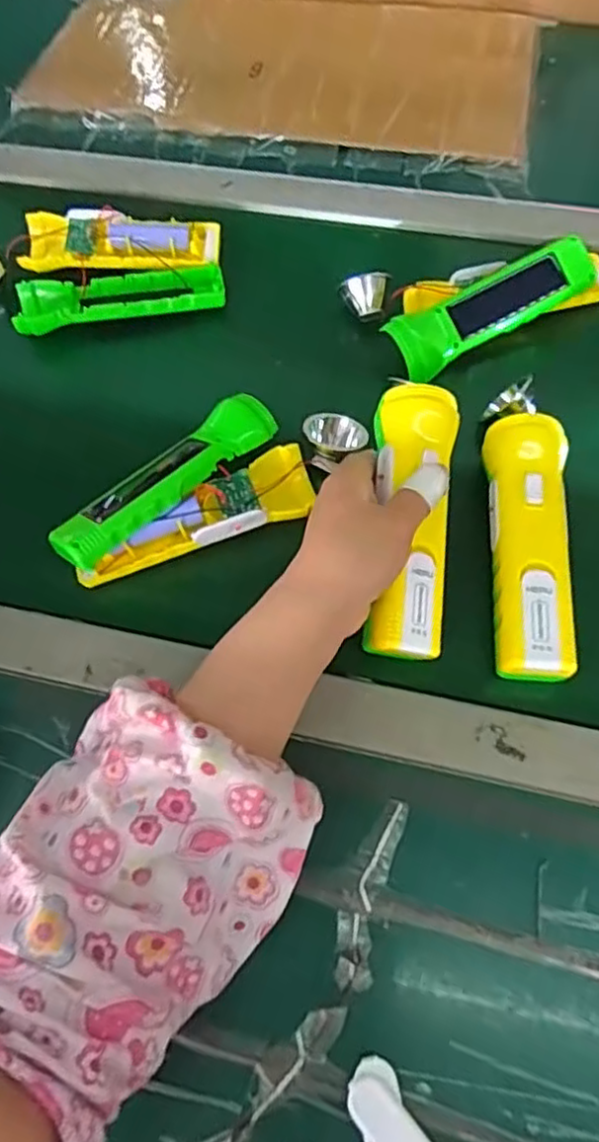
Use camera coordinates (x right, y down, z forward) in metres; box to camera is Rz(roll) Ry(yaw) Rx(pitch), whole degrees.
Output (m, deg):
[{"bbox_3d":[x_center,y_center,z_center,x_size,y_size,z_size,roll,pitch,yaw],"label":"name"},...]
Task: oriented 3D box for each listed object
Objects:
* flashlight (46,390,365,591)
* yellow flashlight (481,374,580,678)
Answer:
[{"bbox_3d":[-0.053,-0.054,0.431,0.101,0.038,0.201,39,71,18],"label":"flashlight"},{"bbox_3d":[0.141,-0.027,0.413,0.046,0.038,0.187,2,64,3],"label":"yellow flashlight"}]

